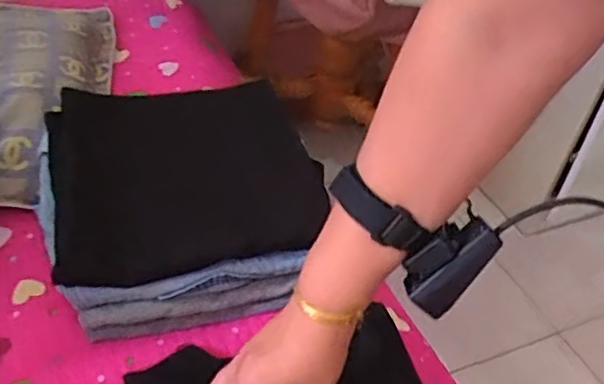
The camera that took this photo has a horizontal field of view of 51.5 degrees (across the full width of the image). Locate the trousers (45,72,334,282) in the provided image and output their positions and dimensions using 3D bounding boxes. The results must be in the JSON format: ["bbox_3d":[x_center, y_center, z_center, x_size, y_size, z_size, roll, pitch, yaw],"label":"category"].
[{"bbox_3d":[-0.113,-0.014,0.622,0.258,0.066,0.218,-8,50,-20],"label":"trousers"}]

